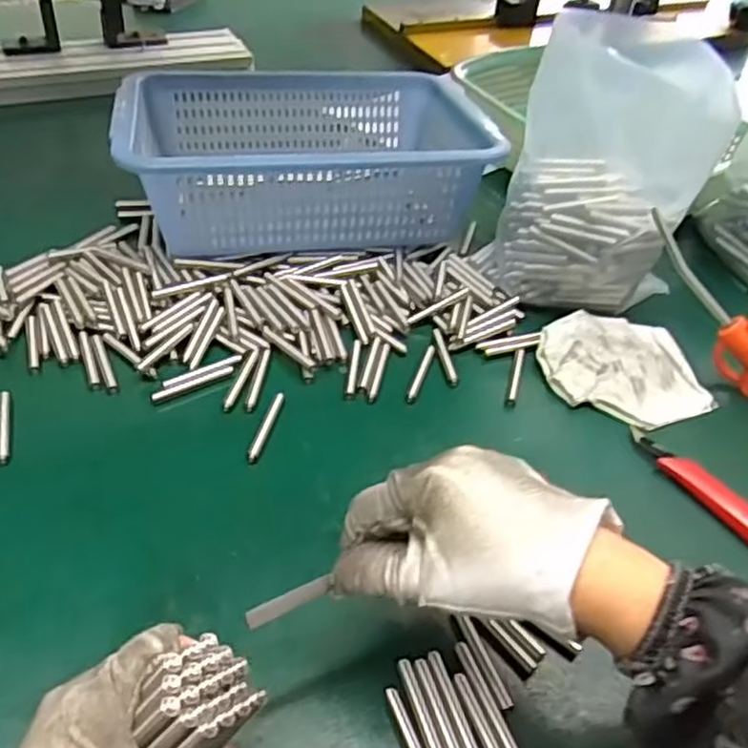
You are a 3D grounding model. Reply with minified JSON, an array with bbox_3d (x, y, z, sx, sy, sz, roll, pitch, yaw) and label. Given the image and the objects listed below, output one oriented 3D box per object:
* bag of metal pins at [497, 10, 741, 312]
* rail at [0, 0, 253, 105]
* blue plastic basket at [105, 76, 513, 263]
[{"bbox_3d":[0.178,-0.151,0.552,0.144,0.208,0.090,32,35,27],"label":"bag of metal pins"},{"bbox_3d":[-0.383,-0.370,0.822,0.486,0.110,0.095,-17,47,-23],"label":"rail"},{"bbox_3d":[-0.063,-0.197,0.645,0.293,0.095,0.227,-3,43,-9],"label":"blue plastic basket"}]

